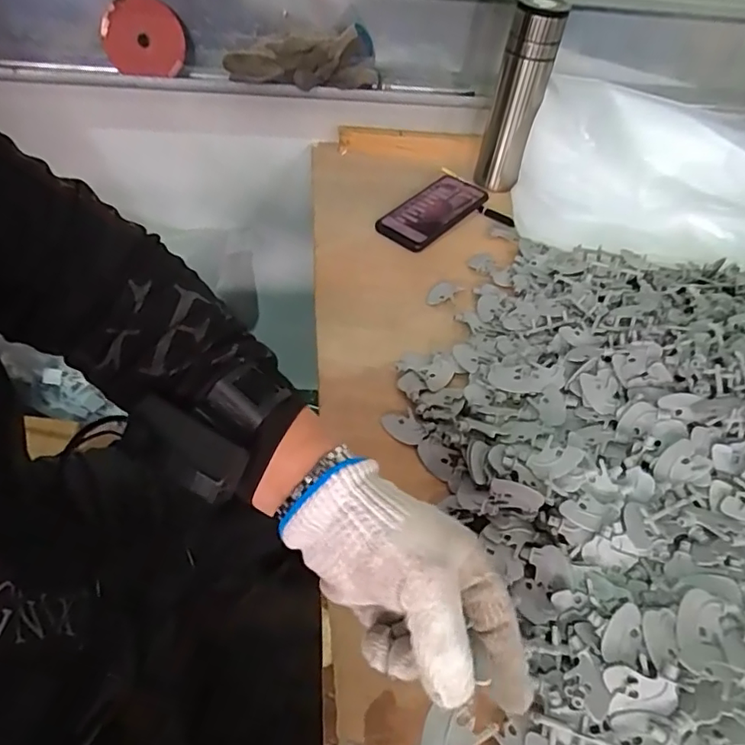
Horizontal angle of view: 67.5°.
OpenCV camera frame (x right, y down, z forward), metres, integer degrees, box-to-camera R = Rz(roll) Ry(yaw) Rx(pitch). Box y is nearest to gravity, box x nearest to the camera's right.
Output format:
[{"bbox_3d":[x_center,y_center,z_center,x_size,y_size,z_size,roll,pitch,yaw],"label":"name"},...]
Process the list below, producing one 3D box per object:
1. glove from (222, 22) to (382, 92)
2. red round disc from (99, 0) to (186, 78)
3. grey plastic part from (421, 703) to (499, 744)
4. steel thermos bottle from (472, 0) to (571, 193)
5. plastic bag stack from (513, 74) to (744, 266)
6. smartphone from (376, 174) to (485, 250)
[{"bbox_3d":[-0.093,-0.427,0.751,0.205,0.070,0.052,-2,49,-9],"label":"glove"},{"bbox_3d":[-0.300,-0.437,0.724,0.101,0.090,0.016,4,30,-2],"label":"red round disc"},{"bbox_3d":[0.040,0.184,0.275,0.032,0.009,0.034,21,50,12],"label":"grey plastic part"},{"bbox_3d":[0.194,-0.364,0.753,0.066,0.226,0.068,15,49,7],"label":"steel thermos bottle"},{"bbox_3d":[0.468,-0.281,0.775,0.531,0.123,0.277,4,48,-3],"label":"plastic bag stack"},{"bbox_3d":[0.082,-0.219,0.749,0.076,0.014,0.162,37,59,17],"label":"smartphone"}]

